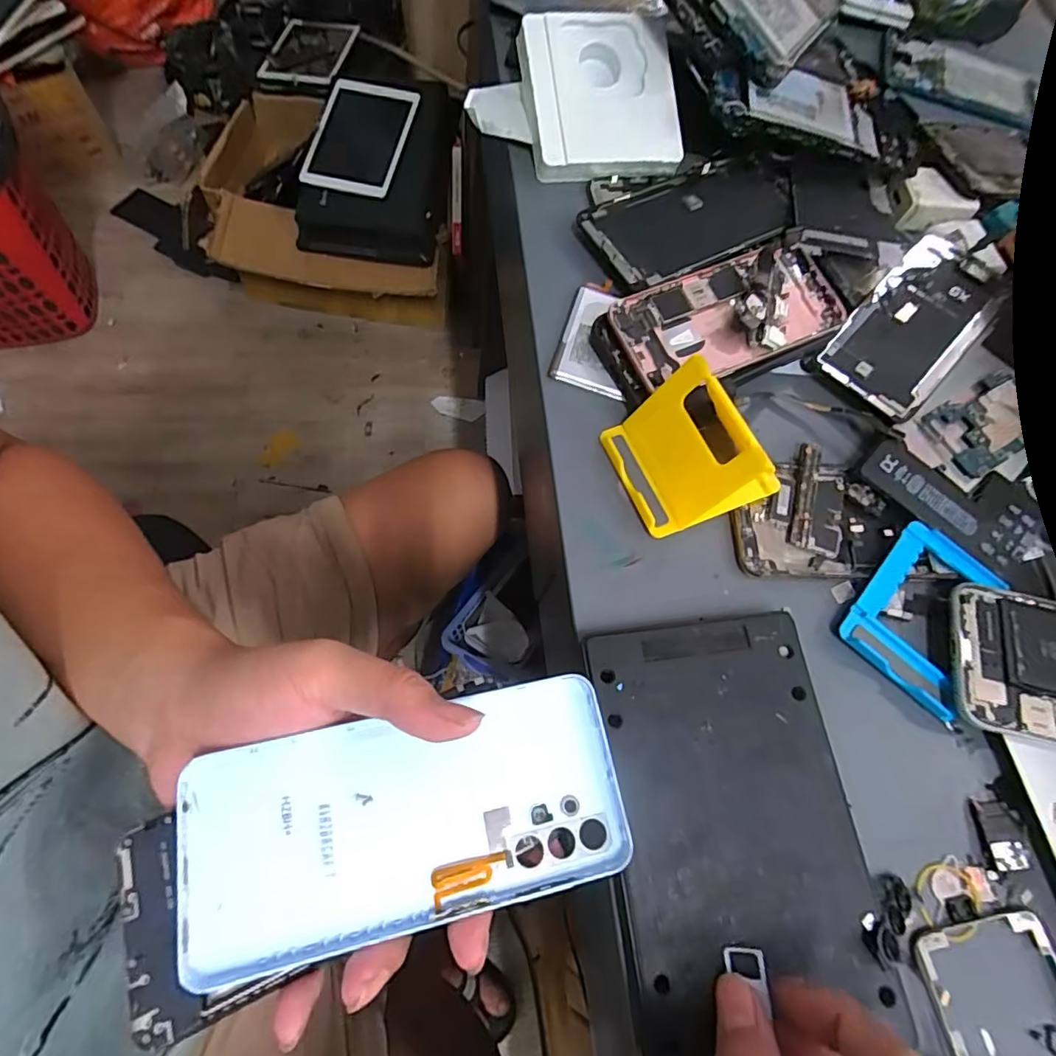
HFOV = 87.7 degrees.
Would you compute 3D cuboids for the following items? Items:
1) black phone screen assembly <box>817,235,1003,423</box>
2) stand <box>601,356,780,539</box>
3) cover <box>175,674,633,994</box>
[{"bbox_3d":[0.242,-0.128,0.342,0.064,0.008,0.130,43,70,9],"label":"black phone screen assembly"},{"bbox_3d":[0.092,-0.046,0.287,0.081,0.049,0.071,-20,73,-13],"label":"stand"},{"bbox_3d":[-0.046,0.112,0.215,0.164,0.006,0.074,-11,71,-10],"label":"cover"}]

